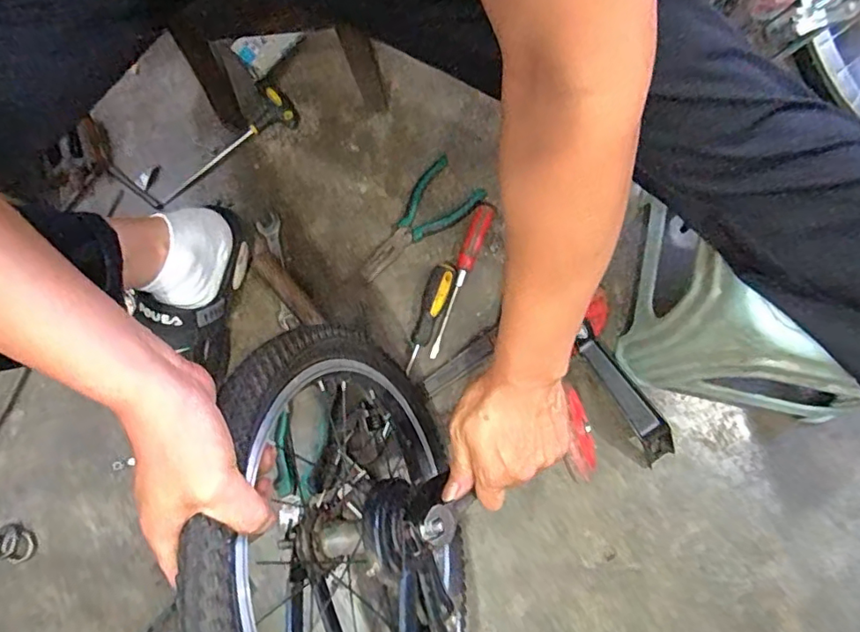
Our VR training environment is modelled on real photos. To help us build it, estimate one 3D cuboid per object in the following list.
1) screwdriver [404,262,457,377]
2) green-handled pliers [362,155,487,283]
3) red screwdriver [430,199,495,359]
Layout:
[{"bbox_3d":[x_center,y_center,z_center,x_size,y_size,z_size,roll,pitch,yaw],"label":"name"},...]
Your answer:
[{"bbox_3d":[-0.002,0.003,0.700,0.027,0.026,0.141,21,93,5],"label":"screwdriver"},{"bbox_3d":[-0.011,-0.116,0.720,0.085,0.023,0.188,36,82,7],"label":"green-handled pliers"},{"bbox_3d":[0.036,-0.045,0.702,0.024,0.028,0.198,21,82,4],"label":"red screwdriver"}]

